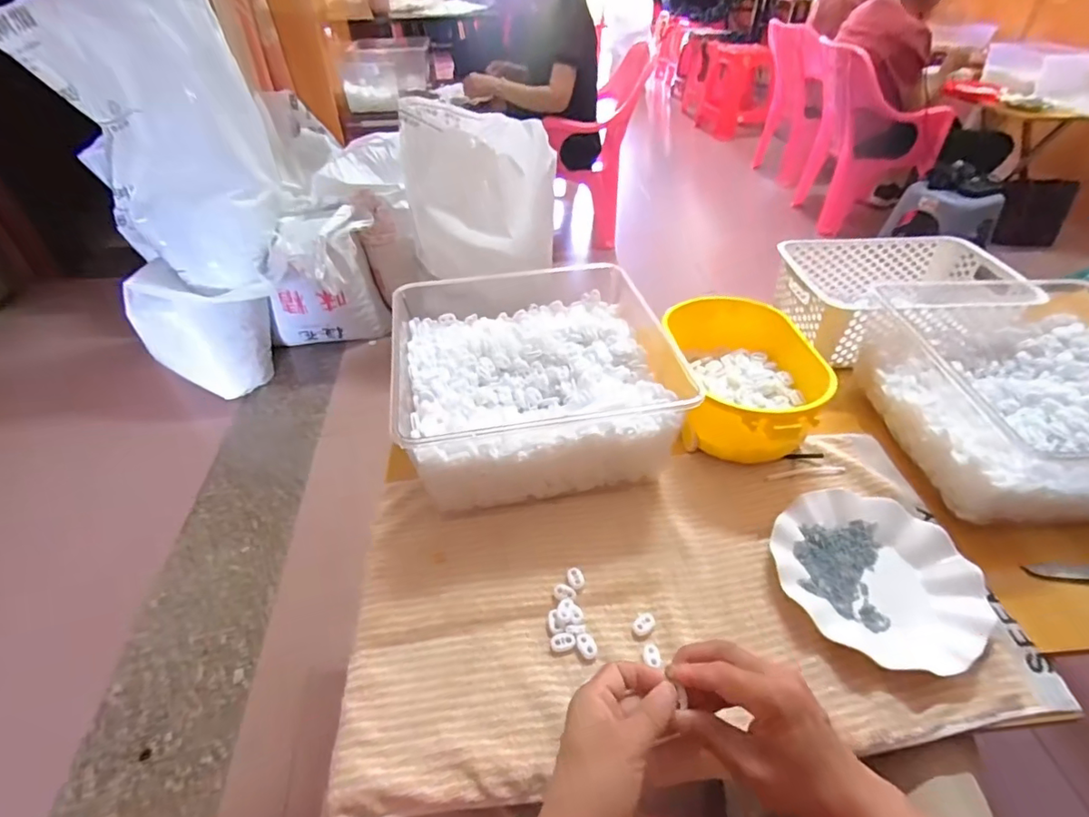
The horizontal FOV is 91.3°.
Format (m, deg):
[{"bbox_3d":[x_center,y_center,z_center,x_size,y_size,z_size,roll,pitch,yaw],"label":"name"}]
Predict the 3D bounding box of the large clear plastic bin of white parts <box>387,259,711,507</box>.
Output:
[{"bbox_3d":[-0.020,-0.032,0.630,0.277,0.110,0.272,-7,42,-8],"label":"large clear plastic bin of white parts"}]

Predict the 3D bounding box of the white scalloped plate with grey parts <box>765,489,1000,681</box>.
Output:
[{"bbox_3d":[0.324,0.156,0.510,0.165,0.031,0.177,0,41,0],"label":"white scalloped plate with grey parts"}]

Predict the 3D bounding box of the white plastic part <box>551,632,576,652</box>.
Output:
[{"bbox_3d":[0.017,0.207,0.472,0.022,0.005,0.014,-9,42,-10],"label":"white plastic part"}]

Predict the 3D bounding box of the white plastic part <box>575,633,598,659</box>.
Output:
[{"bbox_3d":[0.038,0.209,0.471,0.016,0.004,0.023,-19,45,-21],"label":"white plastic part"}]

